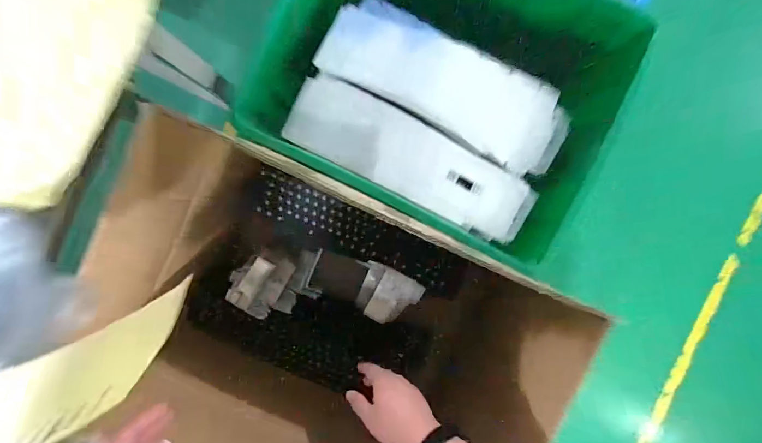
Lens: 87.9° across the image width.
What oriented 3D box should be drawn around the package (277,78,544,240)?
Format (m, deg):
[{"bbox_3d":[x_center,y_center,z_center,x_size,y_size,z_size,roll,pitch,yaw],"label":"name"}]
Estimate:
[{"bbox_3d":[0.053,-0.117,0.742,0.468,0.048,0.137,27,92,0],"label":"package"}]

